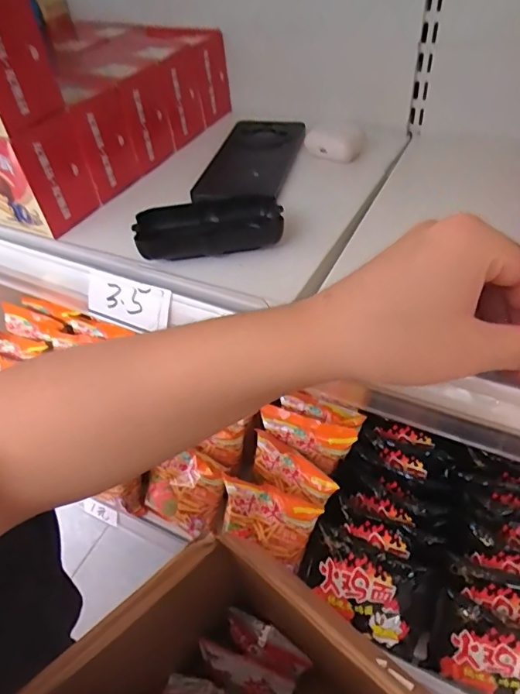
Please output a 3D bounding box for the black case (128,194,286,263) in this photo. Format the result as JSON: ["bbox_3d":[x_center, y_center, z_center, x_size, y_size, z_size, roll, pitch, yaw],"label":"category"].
[{"bbox_3d":[-0.040,-0.096,0.374,0.108,0.025,0.053,-11,47,-4],"label":"black case"}]

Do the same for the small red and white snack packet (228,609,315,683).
[{"bbox_3d":[0.009,0.399,0.639,0.117,0.032,0.042,18,52,22],"label":"small red and white snack packet"}]

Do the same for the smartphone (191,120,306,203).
[{"bbox_3d":[-0.007,-0.184,0.474,0.084,0.017,0.155,5,48,12],"label":"smartphone"}]

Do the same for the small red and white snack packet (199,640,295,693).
[{"bbox_3d":[-0.022,0.422,0.620,0.127,0.035,0.050,28,54,7],"label":"small red and white snack packet"}]

